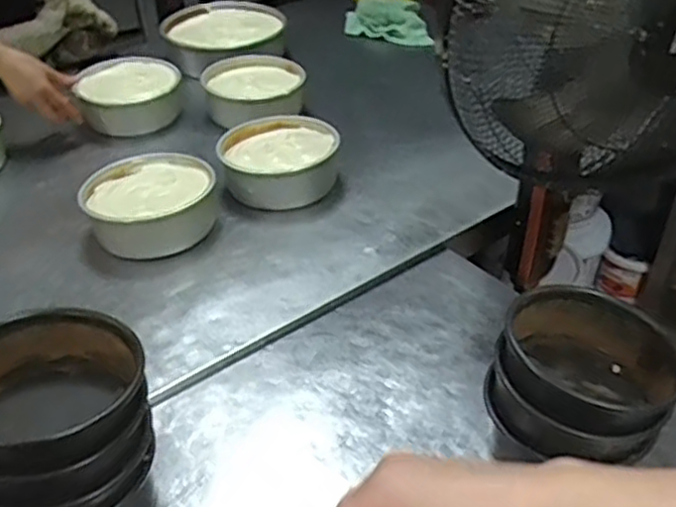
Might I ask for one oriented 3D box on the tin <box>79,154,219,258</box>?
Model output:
[{"bbox_3d":[-0.272,-0.074,1.044,0.188,0.065,0.175,-17,40,-20],"label":"tin"}]

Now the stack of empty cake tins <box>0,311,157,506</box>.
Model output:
[{"bbox_3d":[-0.249,0.169,0.647,0.164,0.182,0.158,-18,41,-21],"label":"stack of empty cake tins"}]

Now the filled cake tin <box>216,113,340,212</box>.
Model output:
[{"bbox_3d":[-0.090,-0.142,1.108,0.176,0.076,0.180,0,37,0],"label":"filled cake tin"}]

